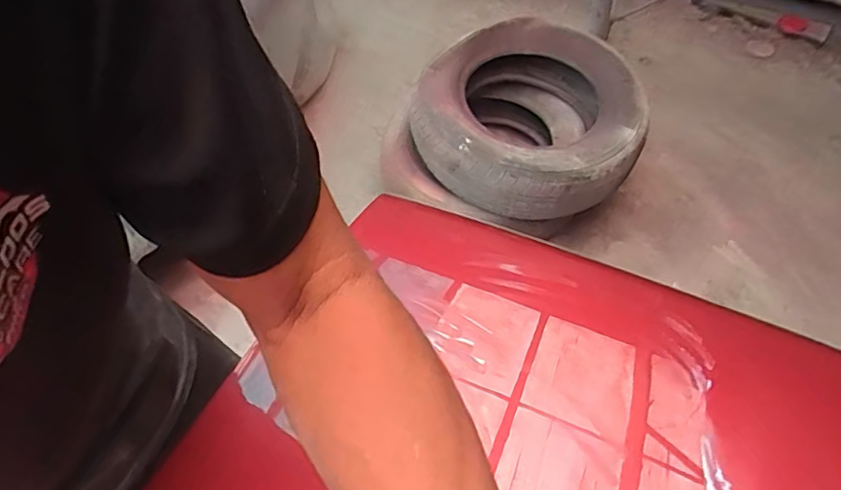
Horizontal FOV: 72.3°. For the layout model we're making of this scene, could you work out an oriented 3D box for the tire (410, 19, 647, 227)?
[{"bbox_3d":[0.252,-0.285,1.359,0.489,0.206,0.449,-1,55,2],"label":"tire"}]

